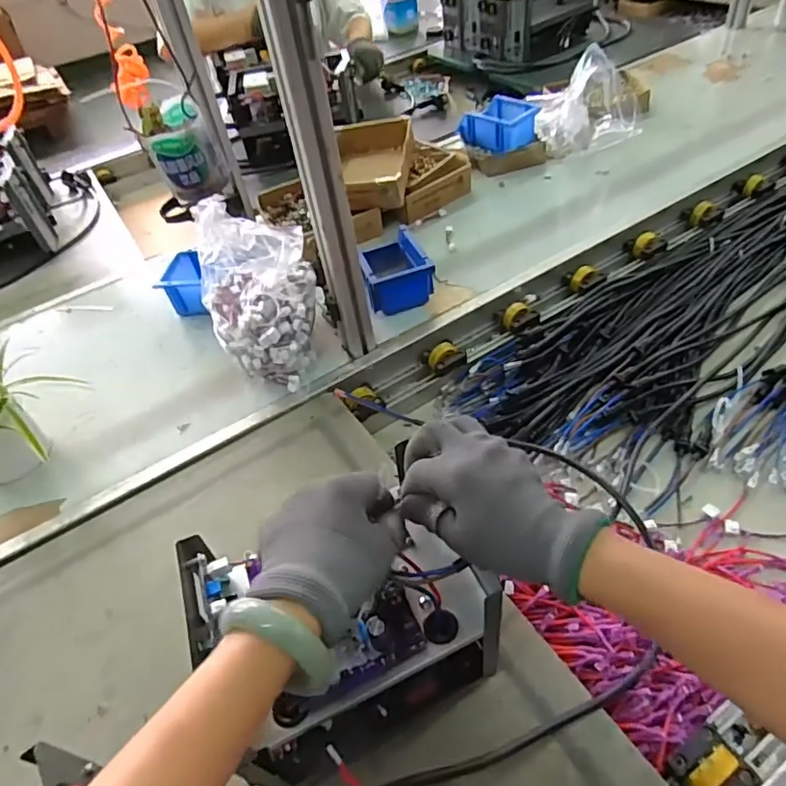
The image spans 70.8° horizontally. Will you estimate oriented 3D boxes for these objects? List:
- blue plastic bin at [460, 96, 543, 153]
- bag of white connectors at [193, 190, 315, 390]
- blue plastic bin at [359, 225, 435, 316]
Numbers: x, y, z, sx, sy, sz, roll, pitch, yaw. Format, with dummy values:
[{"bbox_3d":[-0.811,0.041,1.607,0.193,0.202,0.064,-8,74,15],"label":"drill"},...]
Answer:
[{"bbox_3d":[0.223,-0.568,1.160,0.124,0.067,0.142,-30,50,-18],"label":"blue plastic bin"},{"bbox_3d":[-0.181,-0.123,0.768,0.149,0.204,0.160,-7,47,3],"label":"bag of white connectors"},{"bbox_3d":[0.000,-0.193,0.883,0.102,0.079,0.127,-16,47,-5],"label":"blue plastic bin"}]

